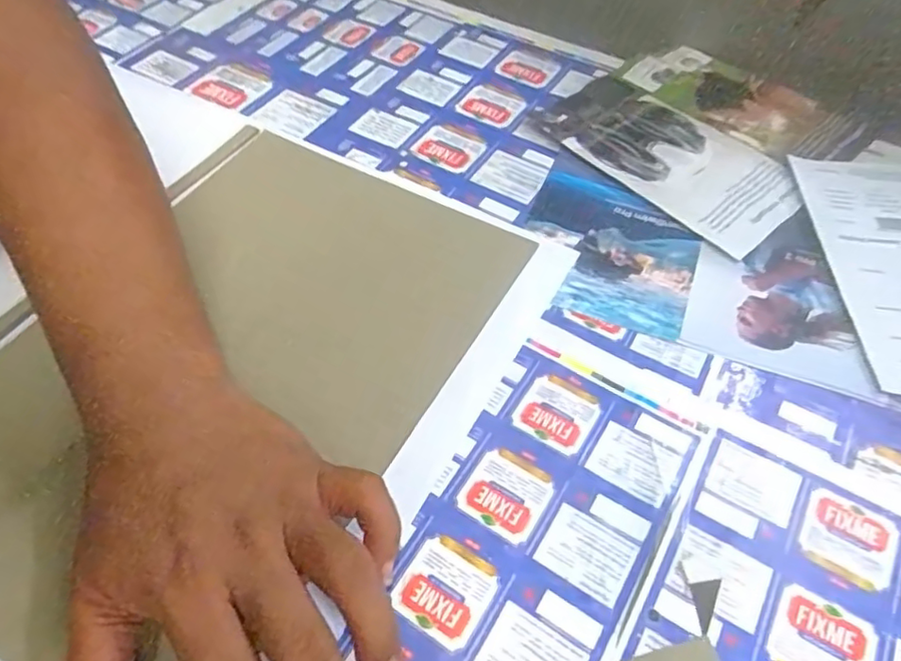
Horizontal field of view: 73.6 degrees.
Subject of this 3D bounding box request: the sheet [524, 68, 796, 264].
[{"bbox_3d":[0.145,-0.121,0.408,0.093,0.005,0.174,-35,62,-23],"label":"sheet"}]

